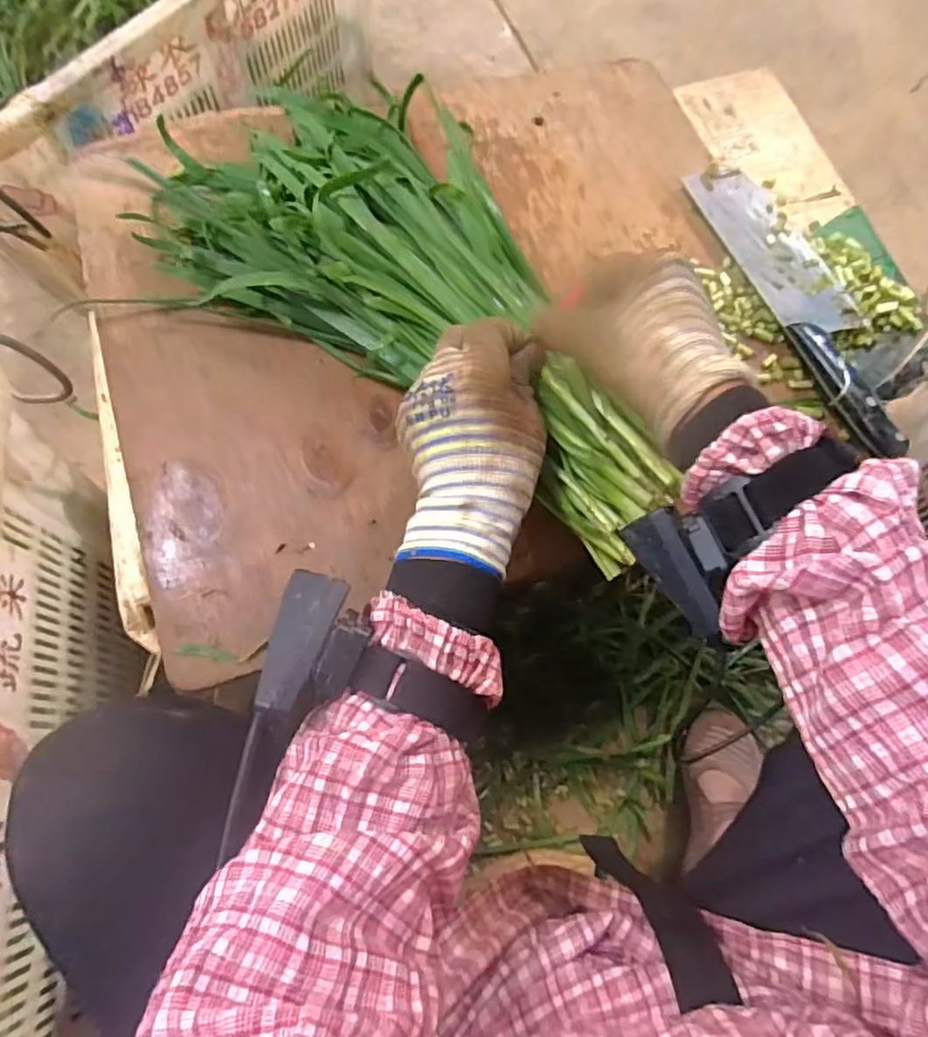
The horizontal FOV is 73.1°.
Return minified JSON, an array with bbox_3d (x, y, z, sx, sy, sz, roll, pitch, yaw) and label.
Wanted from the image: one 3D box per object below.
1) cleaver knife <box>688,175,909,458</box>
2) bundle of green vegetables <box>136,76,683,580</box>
[{"bbox_3d":[0.265,-0.172,0.476,0.072,0.024,0.271,-18,71,-9],"label":"cleaver knife"},{"bbox_3d":[-0.035,-0.149,0.429,0.436,0.099,0.181,42,74,15],"label":"bundle of green vegetables"}]

